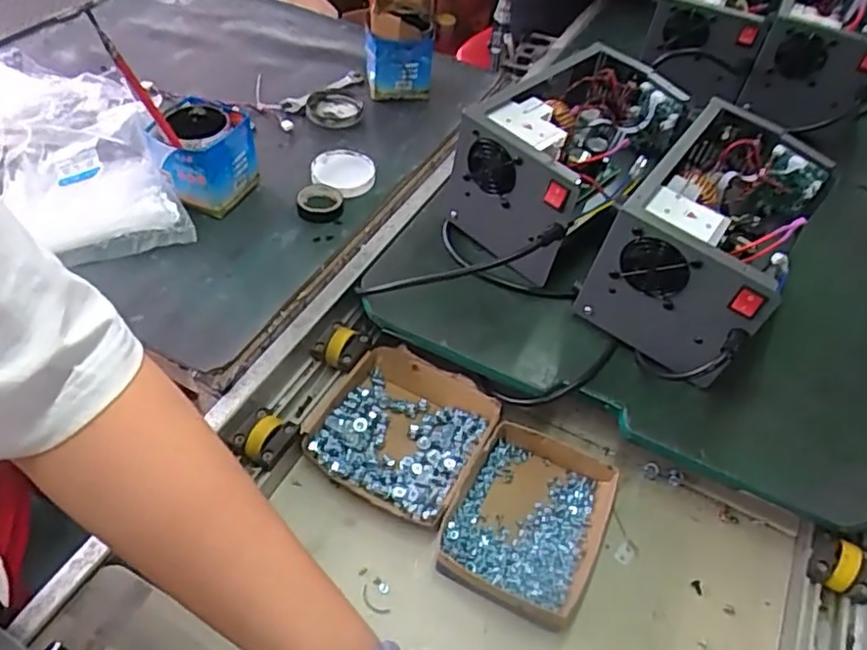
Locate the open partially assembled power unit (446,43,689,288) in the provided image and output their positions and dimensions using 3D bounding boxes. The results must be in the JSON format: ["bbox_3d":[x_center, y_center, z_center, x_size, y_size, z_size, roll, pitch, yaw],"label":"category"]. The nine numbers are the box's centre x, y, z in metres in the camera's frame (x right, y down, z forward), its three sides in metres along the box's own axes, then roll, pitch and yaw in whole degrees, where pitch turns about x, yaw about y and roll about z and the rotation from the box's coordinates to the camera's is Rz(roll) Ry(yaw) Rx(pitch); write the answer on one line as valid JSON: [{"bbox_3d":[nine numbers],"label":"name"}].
[{"bbox_3d":[0.168,-0.206,0.834,0.182,0.160,0.307,37,56,24],"label":"open partially assembled power unit"}]

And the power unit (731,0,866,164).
[{"bbox_3d":[0.638,-0.457,1.083,0.173,0.133,0.325,24,51,16],"label":"power unit"}]

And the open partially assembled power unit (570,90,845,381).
[{"bbox_3d":[0.314,-0.093,0.743,0.167,0.167,0.309,33,54,22],"label":"open partially assembled power unit"}]

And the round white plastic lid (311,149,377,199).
[{"bbox_3d":[-0.125,-0.212,0.912,0.086,0.015,0.098,-7,50,-10],"label":"round white plastic lid"}]

